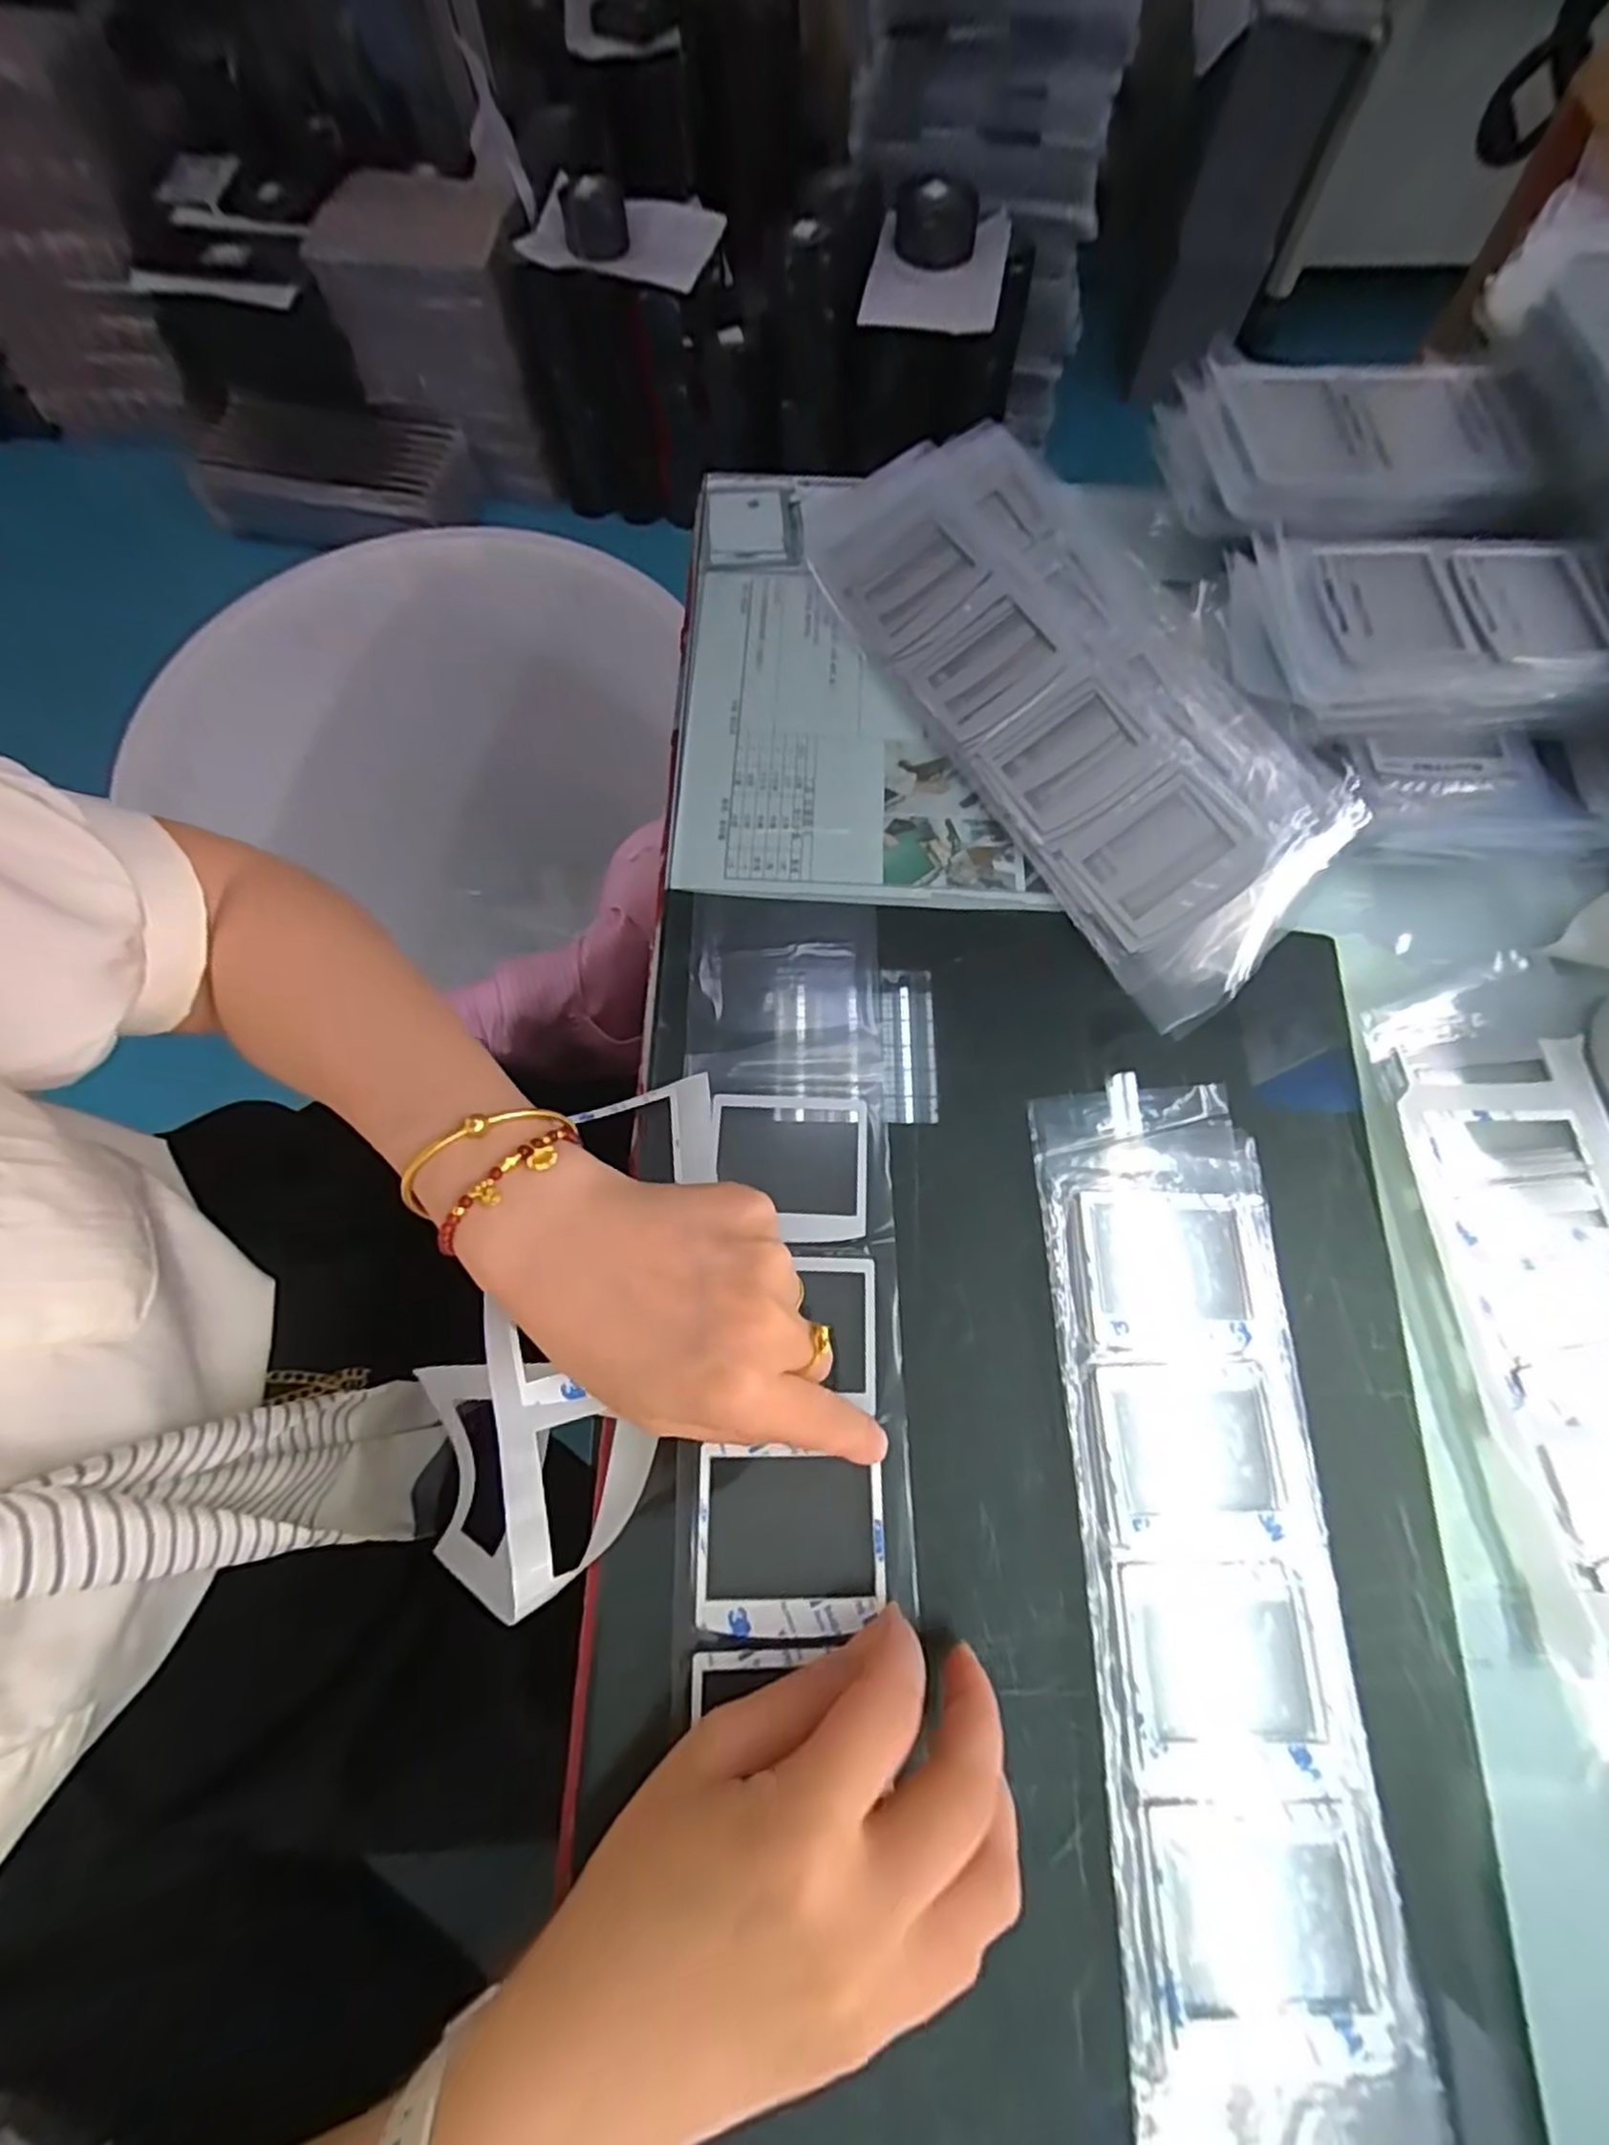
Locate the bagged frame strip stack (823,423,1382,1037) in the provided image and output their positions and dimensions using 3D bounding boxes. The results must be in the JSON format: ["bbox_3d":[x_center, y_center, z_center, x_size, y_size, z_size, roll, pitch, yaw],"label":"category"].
[{"bbox_3d":[0.128,-0.201,0.379,0.132,0.023,0.354,-31,72,5],"label":"bagged frame strip stack"}]

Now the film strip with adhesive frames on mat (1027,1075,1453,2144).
[{"bbox_3d":[0.143,0.167,0.265,0.089,0.006,0.334,1,70,-1],"label":"film strip with adhesive frames on mat"}]

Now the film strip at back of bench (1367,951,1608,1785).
[{"bbox_3d":[0.305,0.105,0.285,0.096,0.007,0.310,-3,71,-2],"label":"film strip at back of bench"}]

